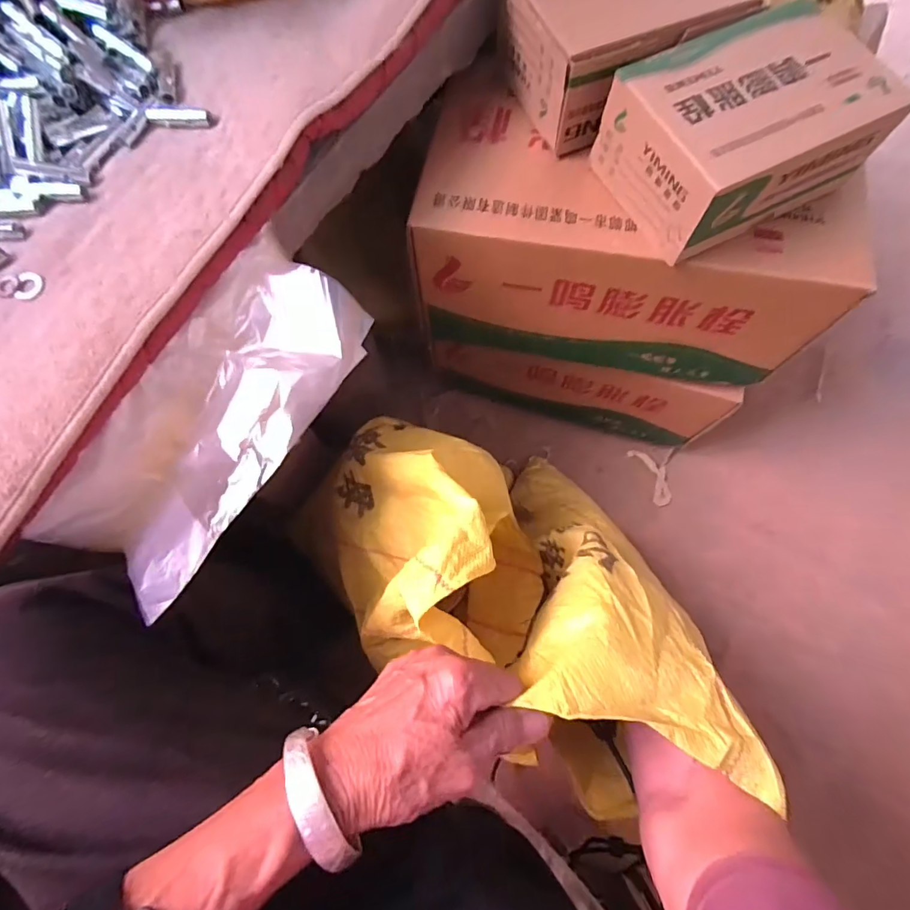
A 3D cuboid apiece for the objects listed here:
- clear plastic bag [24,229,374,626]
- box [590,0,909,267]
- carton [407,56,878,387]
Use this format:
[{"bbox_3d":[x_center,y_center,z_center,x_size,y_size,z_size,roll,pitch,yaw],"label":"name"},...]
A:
[{"bbox_3d":[-0.154,-0.024,0.318,0.110,0.047,0.237,30,77,10],"label":"clear plastic bag"},{"bbox_3d":[0.227,-0.260,0.374,0.174,0.076,0.133,-27,75,-6],"label":"box"},{"bbox_3d":[0.166,-0.217,0.492,0.391,0.170,0.202,11,75,5],"label":"carton"}]

